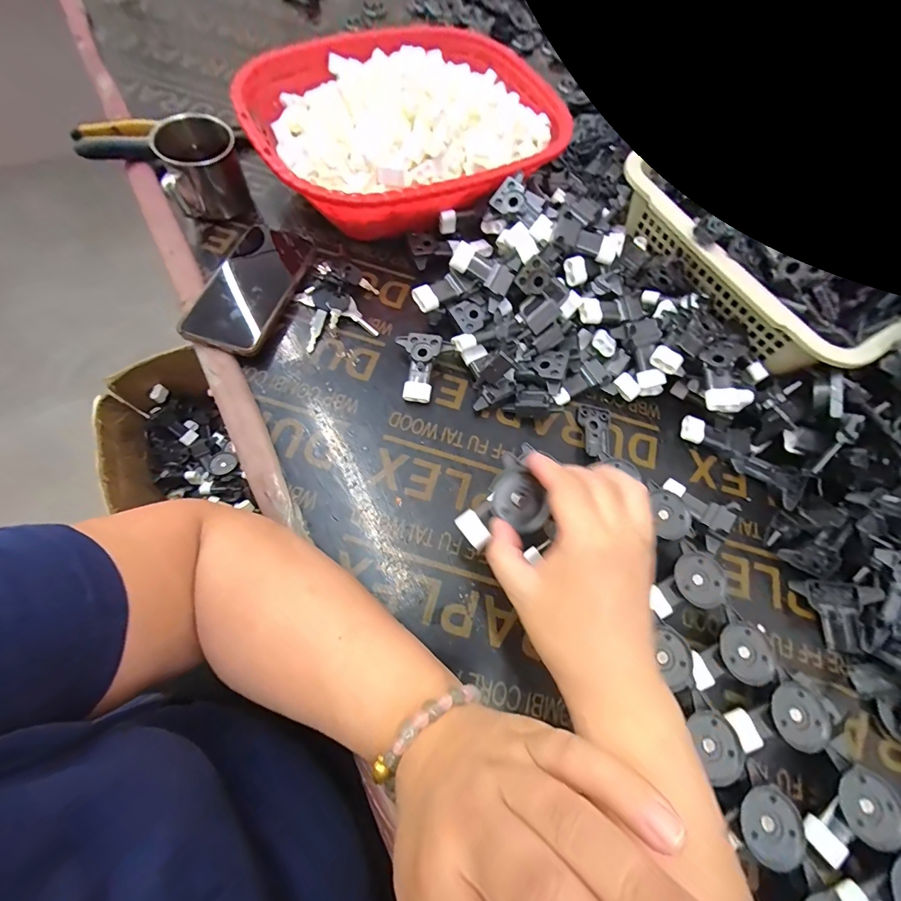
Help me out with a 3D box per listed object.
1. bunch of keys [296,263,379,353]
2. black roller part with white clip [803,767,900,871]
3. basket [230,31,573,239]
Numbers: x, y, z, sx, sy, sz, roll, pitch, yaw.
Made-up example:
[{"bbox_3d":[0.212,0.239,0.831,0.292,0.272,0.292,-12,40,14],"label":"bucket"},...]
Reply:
[{"bbox_3d":[-0.118,-0.156,0.418,0.082,0.029,0.082,-16,69,-9],"label":"bunch of keys"},{"bbox_3d":[0.290,0.265,0.288,0.039,0.029,0.066,38,68,10],"label":"black roller part with white clip"},{"bbox_3d":[-0.037,-0.373,0.470,0.356,0.101,0.263,-28,73,-17],"label":"basket"}]

